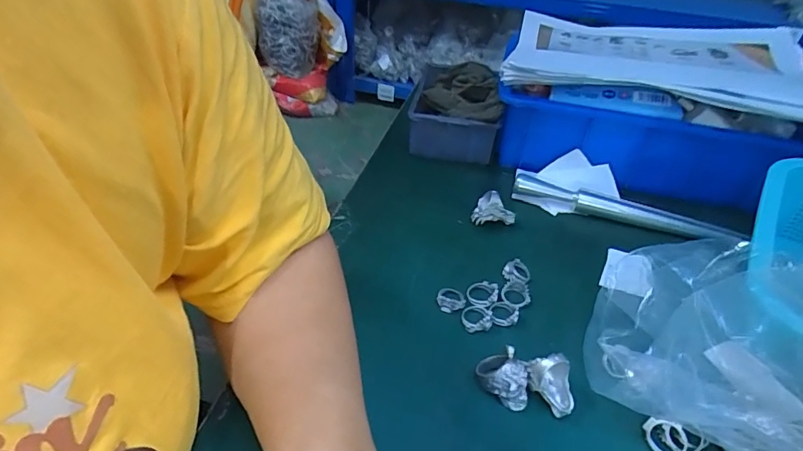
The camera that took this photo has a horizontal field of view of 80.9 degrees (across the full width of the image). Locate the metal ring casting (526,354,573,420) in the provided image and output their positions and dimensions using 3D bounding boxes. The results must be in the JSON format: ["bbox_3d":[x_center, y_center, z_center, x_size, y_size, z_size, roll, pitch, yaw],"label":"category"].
[{"bbox_3d":[0.095,0.098,0.295,0.032,0.035,0.019,27,45,26],"label":"metal ring casting"}]

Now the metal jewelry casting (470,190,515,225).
[{"bbox_3d":[0.085,-0.013,0.433,0.038,0.031,0.017,11,40,8],"label":"metal jewelry casting"}]

